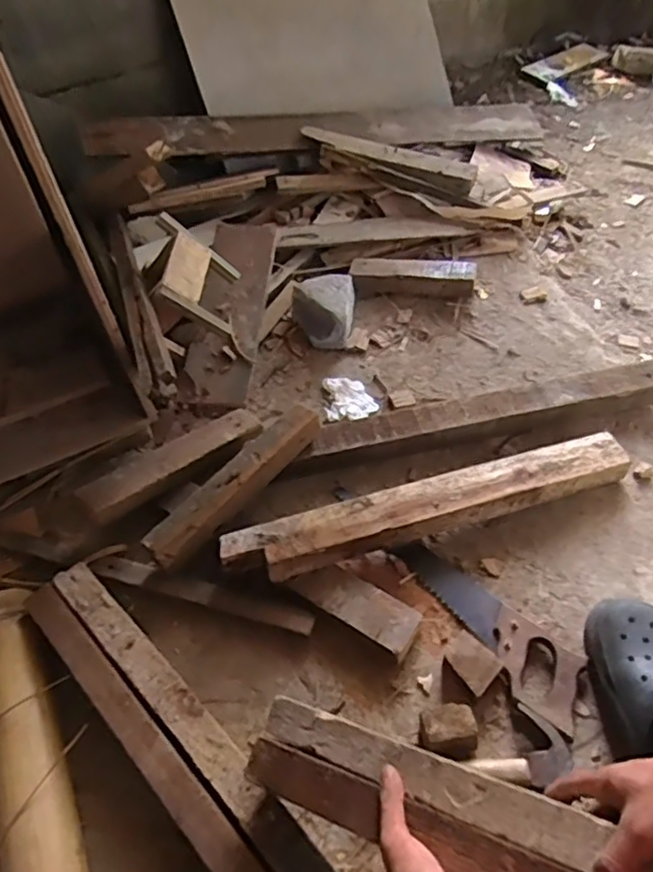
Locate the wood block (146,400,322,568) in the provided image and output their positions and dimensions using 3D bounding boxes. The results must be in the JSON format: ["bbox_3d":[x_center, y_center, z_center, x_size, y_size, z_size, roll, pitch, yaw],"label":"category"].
[{"bbox_3d":[-0.123,0.064,0.858,0.051,0.042,0.295,35,62,28],"label":"wood block"}]

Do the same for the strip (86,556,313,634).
[{"bbox_3d":[-0.169,0.204,0.818,0.316,0.024,0.032,12,54,14],"label":"strip"}]

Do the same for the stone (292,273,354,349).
[{"bbox_3d":[-0.010,-0.232,1.113,0.118,0.069,0.121,3,53,7],"label":"stone"}]

